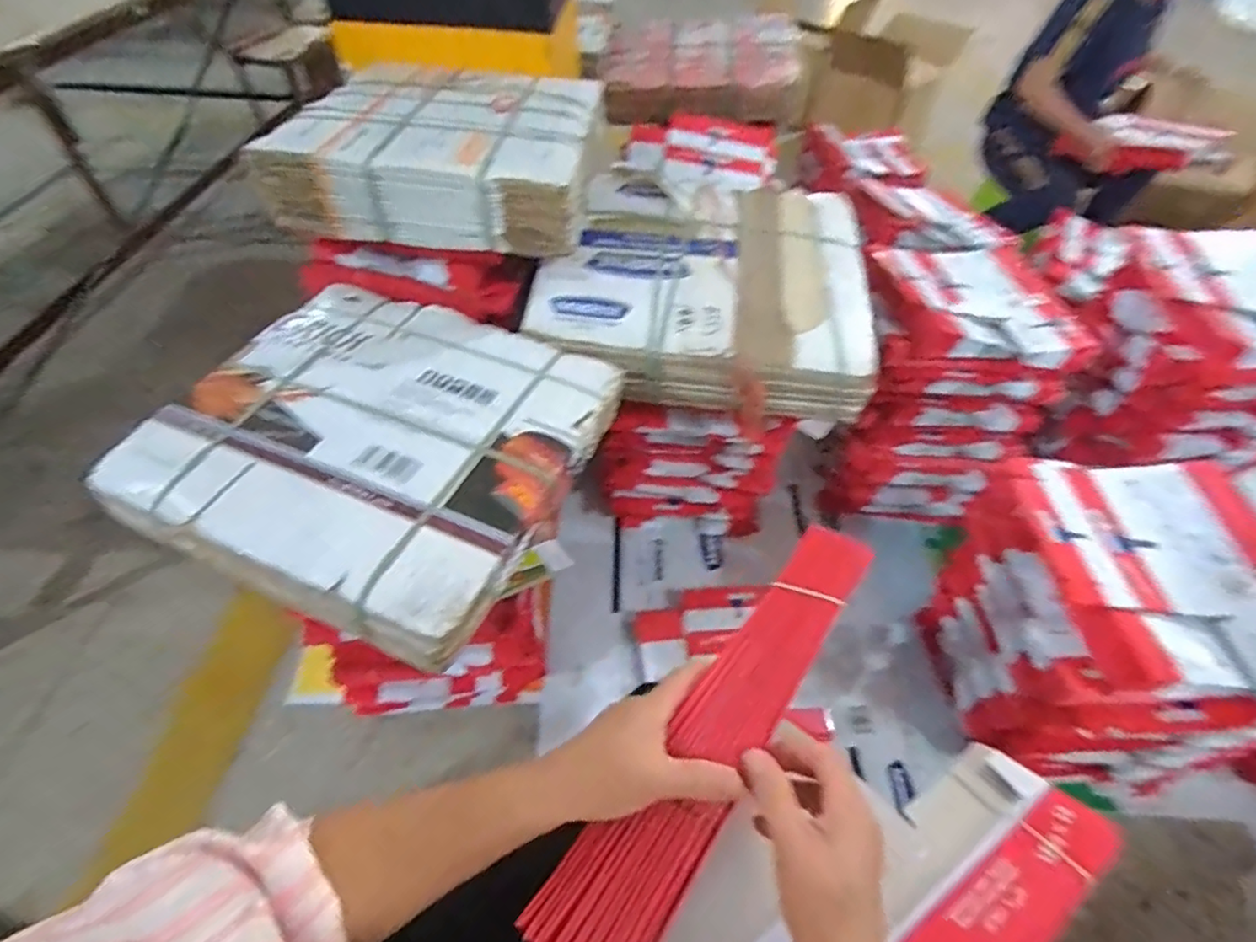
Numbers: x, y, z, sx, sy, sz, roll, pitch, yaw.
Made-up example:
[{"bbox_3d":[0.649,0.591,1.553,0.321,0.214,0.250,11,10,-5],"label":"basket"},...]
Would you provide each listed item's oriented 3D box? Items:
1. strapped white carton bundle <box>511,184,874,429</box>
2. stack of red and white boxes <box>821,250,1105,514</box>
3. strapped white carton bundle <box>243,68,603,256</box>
[{"bbox_3d":[0.127,-0.312,0.992,0.516,0.139,0.440,7,51,4],"label":"strapped white carton bundle"},{"bbox_3d":[0.652,-0.183,1.276,0.349,0.467,0.385,11,51,7],"label":"stack of red and white boxes"},{"bbox_3d":[-0.284,-0.515,0.919,0.431,0.113,0.428,3,51,0],"label":"strapped white carton bundle"}]

